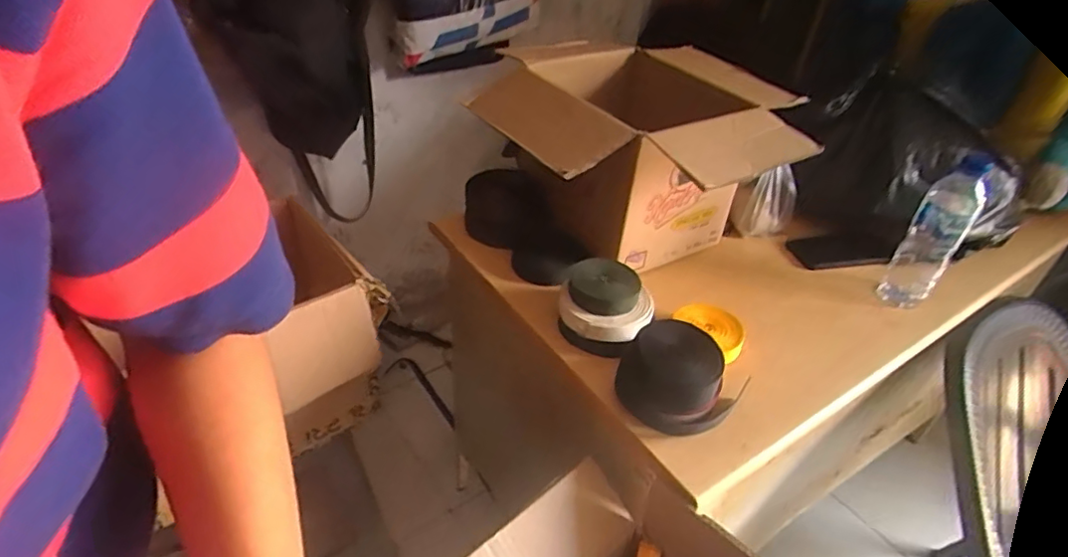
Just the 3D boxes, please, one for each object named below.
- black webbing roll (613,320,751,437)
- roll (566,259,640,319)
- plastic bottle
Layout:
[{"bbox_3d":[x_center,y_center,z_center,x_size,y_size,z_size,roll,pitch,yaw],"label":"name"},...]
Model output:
[{"bbox_3d":[0.162,0.111,0.671,0.115,0.093,0.126,-24,47,-33],"label":"black webbing roll"},{"bbox_3d":[0.090,0.007,0.758,0.086,0.028,0.096,7,38,1],"label":"roll"},{"bbox_3d":[0.562,-0.062,0.823,0.068,0.224,0.079,30,44,27],"label":"plastic bottle"}]

